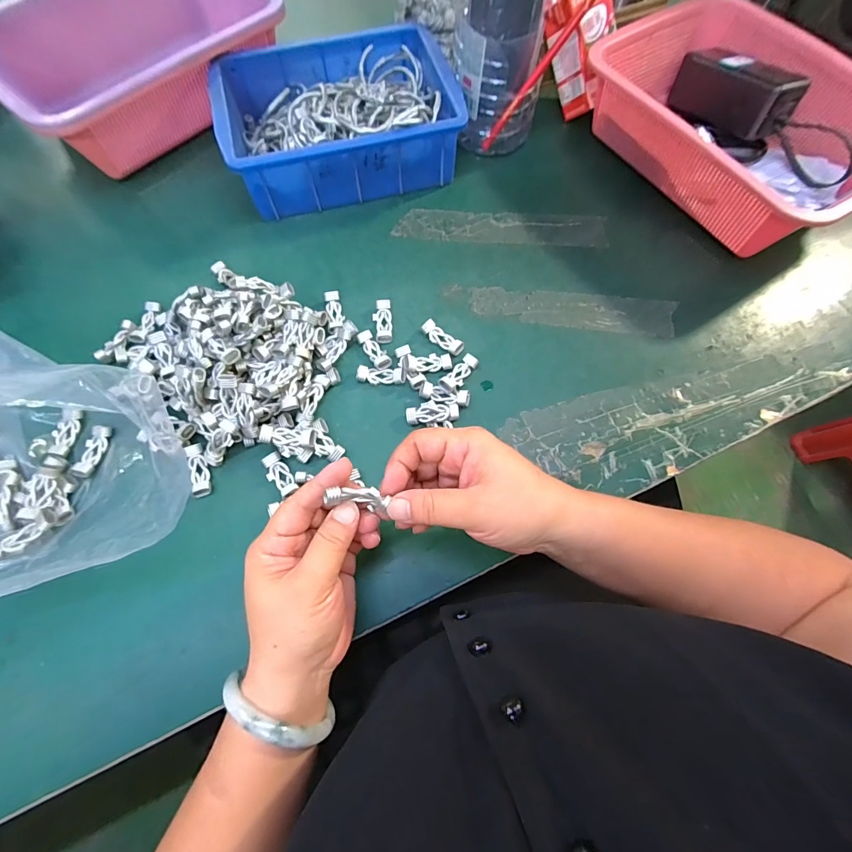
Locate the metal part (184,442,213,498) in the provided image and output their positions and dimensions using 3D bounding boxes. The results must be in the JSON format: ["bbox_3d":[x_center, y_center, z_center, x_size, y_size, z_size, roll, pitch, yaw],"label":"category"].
[{"bbox_3d":[-0.190,0.036,0.332,0.013,0.010,0.045,-17,72,-7],"label":"metal part"}]

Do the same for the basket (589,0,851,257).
[{"bbox_3d":[0.338,-0.319,0.430,0.222,0.089,0.292,-27,73,-11],"label":"basket"}]

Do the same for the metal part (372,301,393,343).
[{"bbox_3d":[-0.042,-0.102,0.388,0.018,0.008,0.046,-6,71,-4],"label":"metal part"}]

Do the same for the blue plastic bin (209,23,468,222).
[{"bbox_3d":[-0.096,-0.341,0.440,0.237,0.072,0.173,-15,72,-7],"label":"blue plastic bin"}]

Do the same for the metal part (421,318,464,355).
[{"bbox_3d":[0.017,-0.084,0.379,0.043,0.010,0.018,43,75,12],"label":"metal part"}]

